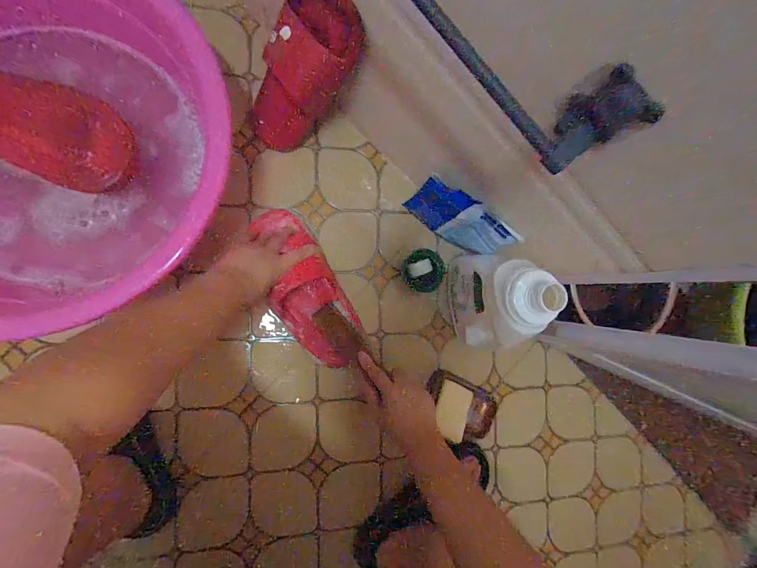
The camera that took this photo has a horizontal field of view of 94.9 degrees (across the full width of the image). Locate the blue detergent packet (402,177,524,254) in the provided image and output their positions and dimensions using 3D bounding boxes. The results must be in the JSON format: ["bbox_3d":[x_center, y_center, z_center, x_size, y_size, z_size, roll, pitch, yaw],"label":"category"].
[{"bbox_3d":[0.124,-0.099,0.529,0.161,0.096,0.020,35,57,2],"label":"blue detergent packet"}]

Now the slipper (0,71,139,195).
[{"bbox_3d":[-0.442,-0.198,0.448,0.228,0.029,0.108,25,85,-9],"label":"slipper"}]

